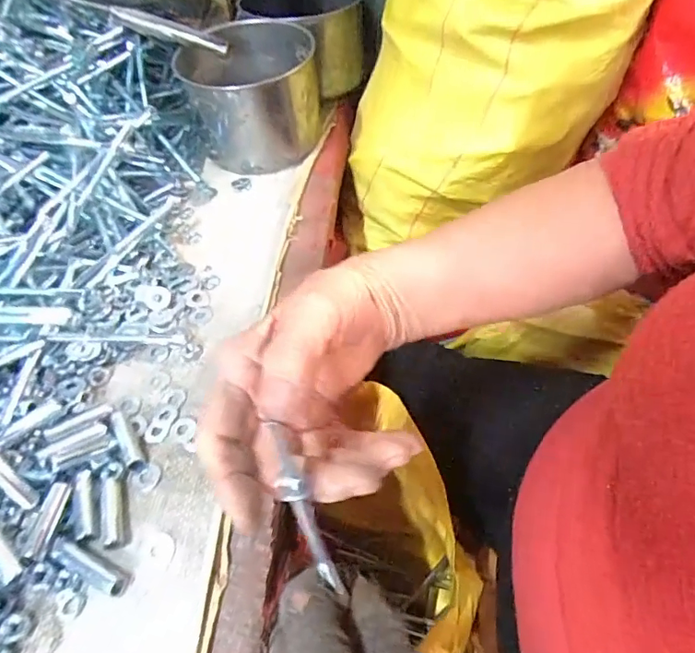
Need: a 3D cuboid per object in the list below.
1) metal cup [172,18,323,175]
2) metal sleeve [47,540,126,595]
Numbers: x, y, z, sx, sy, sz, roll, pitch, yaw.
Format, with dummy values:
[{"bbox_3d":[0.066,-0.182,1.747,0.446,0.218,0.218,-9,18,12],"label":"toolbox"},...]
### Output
[{"bbox_3d":[-0.093,-0.229,0.524,0.123,0.106,0.126,-2,50,3],"label":"metal cup"},{"bbox_3d":[-0.145,0.134,0.287,0.046,0.008,0.011,20,54,20],"label":"metal sleeve"}]

